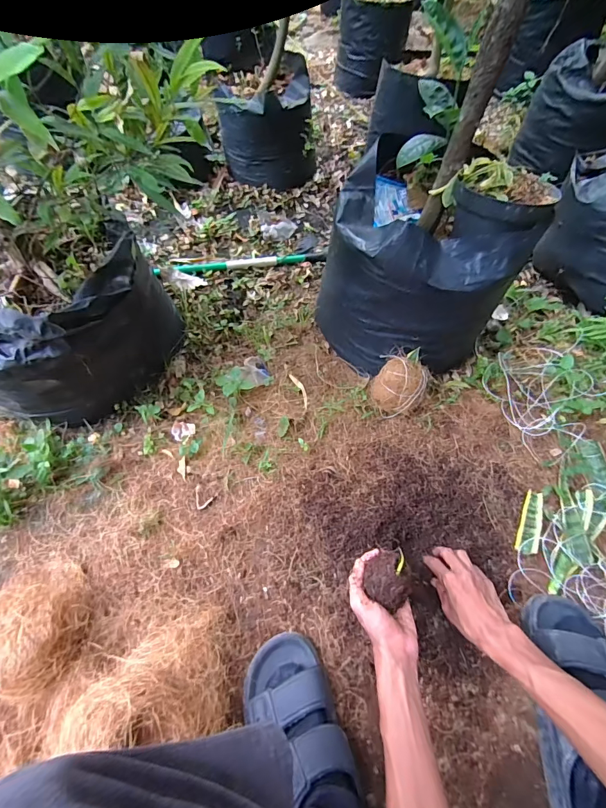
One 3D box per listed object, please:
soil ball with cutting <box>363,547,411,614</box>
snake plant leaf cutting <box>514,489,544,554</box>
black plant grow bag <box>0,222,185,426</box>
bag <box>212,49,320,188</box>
[{"bbox_3d":[0.098,0.201,0.445,0.049,0.050,0.057,-16,58,-8],"label":"soil ball with cutting"},{"bbox_3d":[0.366,0.188,0.620,0.030,0.006,0.104,15,57,29],"label":"snake plant leaf cutting"},{"bbox_3d":[-0.445,-0.139,0.695,0.341,0.257,0.308,7,58,7],"label":"black plant grow bag"},{"bbox_3d":[-0.097,-0.787,1.115,0.261,0.239,0.219,-5,57,-1],"label":"bag"}]

